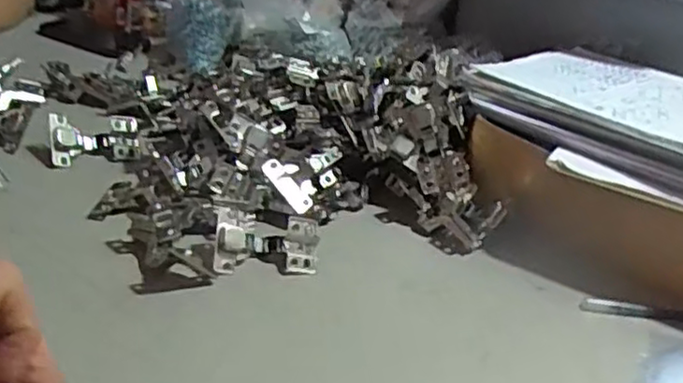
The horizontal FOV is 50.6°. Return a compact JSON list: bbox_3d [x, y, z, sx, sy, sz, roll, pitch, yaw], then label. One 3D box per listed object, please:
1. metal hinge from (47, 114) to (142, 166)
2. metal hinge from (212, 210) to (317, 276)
[{"bbox_3d":[-0.258,-0.055,0.766,0.093,0.036,0.045,-4,30,-21],"label":"metal hinge"},{"bbox_3d":[-0.066,0.045,0.635,0.093,0.036,0.046,0,29,-14],"label":"metal hinge"}]

